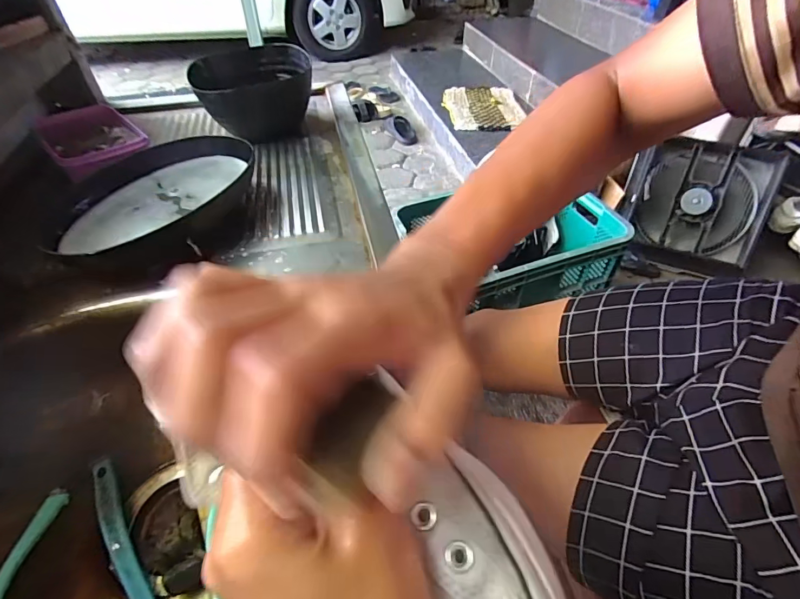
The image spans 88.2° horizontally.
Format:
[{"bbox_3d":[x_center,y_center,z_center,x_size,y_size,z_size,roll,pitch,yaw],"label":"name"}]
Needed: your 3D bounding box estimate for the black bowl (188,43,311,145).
[{"bbox_3d":[-0.202,-0.295,0.595,0.157,0.075,0.152,0,46,0],"label":"black bowl"}]

